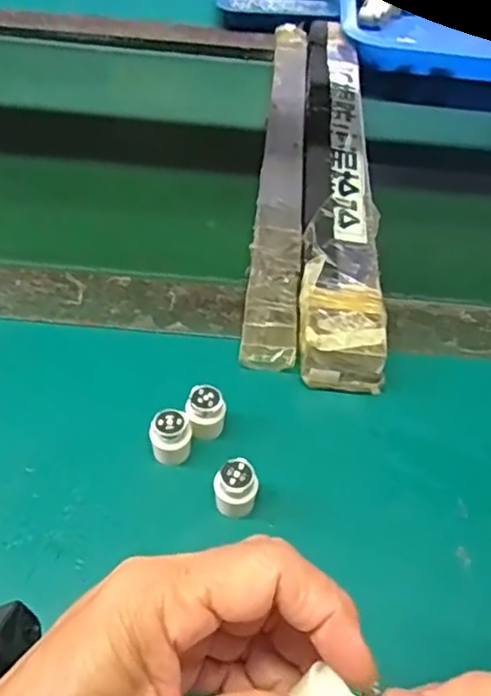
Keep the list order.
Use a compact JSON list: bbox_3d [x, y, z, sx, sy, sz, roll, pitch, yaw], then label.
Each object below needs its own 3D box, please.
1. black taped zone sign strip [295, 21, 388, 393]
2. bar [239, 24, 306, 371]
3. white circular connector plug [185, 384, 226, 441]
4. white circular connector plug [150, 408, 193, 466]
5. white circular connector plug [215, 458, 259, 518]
[{"bbox_3d":[0.073,-0.160,0.534,0.052,0.033,0.482,5,47,0],"label":"black taped zone sign strip"},{"bbox_3d":[0.033,-0.176,0.555,0.034,0.019,0.504,5,47,2],"label":"bar"},{"bbox_3d":[-0.022,0.039,0.348,0.021,0.029,0.024,-1,48,-6],"label":"white circular connector plug"},{"bbox_3d":[-0.039,0.048,0.337,0.021,0.029,0.018,-1,48,-6],"label":"white circular connector plug"},{"bbox_3d":[-0.005,0.071,0.318,0.020,0.030,0.019,2,47,-2],"label":"white circular connector plug"}]

